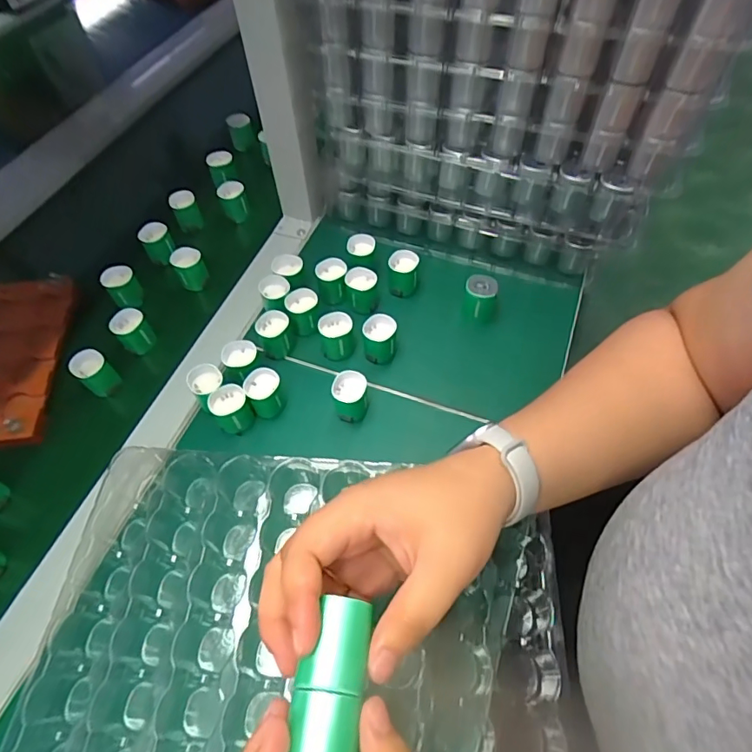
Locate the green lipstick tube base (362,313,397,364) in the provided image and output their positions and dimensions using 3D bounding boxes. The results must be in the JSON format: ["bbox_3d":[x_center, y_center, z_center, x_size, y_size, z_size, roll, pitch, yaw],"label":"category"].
[{"bbox_3d":[0.004,-0.034,0.468,0.030,0.036,0.030,-1,58,0],"label":"green lipstick tube base"}]

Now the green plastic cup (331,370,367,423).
[{"bbox_3d":[-0.022,0.018,0.435,0.029,0.039,0.031,0,58,0],"label":"green plastic cup"}]

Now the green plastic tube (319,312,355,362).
[{"bbox_3d":[-0.036,-0.036,0.466,0.031,0.033,0.033,0,58,0],"label":"green plastic tube"}]

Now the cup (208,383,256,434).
[{"bbox_3d":[-0.120,0.030,0.424,0.030,0.038,0.035,-32,63,-18],"label":"cup"}]

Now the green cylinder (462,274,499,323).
[{"bbox_3d":[0.103,-0.074,0.487,0.033,0.040,0.028,12,59,8],"label":"green cylinder"}]

